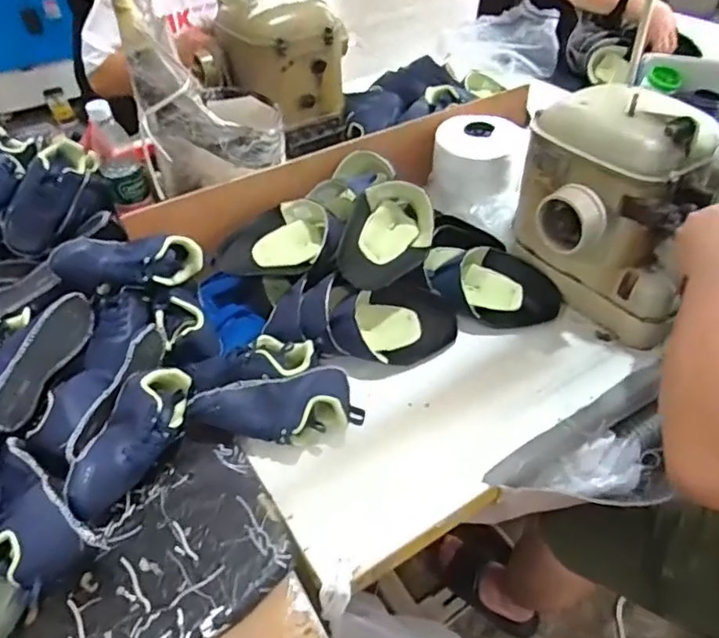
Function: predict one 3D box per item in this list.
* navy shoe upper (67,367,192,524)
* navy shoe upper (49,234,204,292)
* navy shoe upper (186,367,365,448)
[{"bbox_3d":[-0.265,0.141,0.667,0.078,0.073,0.185,9,45,8],"label":"navy shoe upper"},{"bbox_3d":[-0.322,-0.080,0.799,0.191,0.074,0.080,-3,45,-5],"label":"navy shoe upper"},{"bbox_3d":[-0.101,0.111,0.690,0.196,0.065,0.079,-11,46,-12],"label":"navy shoe upper"}]

